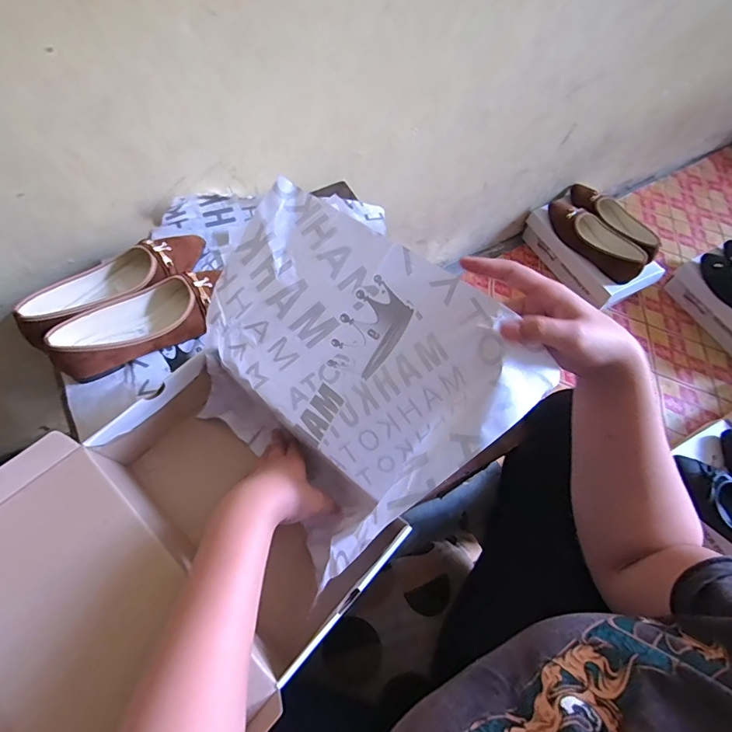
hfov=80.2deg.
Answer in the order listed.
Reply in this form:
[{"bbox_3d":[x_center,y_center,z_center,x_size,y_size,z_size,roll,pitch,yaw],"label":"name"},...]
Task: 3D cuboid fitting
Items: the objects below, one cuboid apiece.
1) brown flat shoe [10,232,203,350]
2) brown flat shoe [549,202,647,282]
[{"bbox_3d":[-0.328,-0.117,0.568,0.106,0.055,0.242,39,70,17],"label":"brown flat shoe"},{"bbox_3d":[0.508,-0.288,0.981,0.091,0.056,0.251,-39,70,-18],"label":"brown flat shoe"}]

